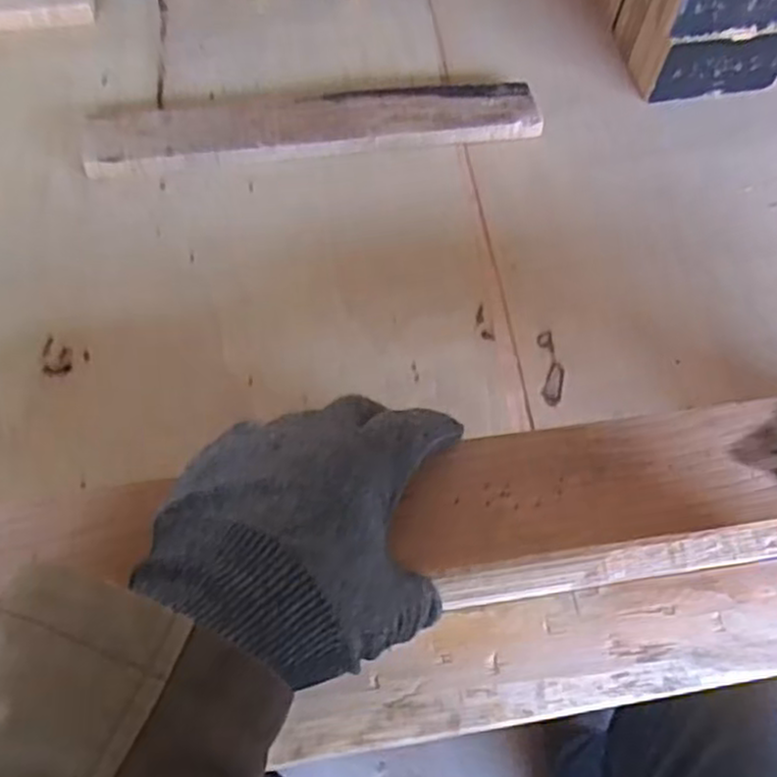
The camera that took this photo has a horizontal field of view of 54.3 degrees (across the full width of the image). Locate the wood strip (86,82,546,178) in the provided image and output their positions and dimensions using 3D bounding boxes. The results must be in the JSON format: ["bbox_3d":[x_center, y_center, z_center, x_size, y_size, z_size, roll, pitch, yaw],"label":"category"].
[{"bbox_3d":[-0.055,-0.201,0.581,0.337,0.018,0.059,-7,63,-7],"label":"wood strip"}]

